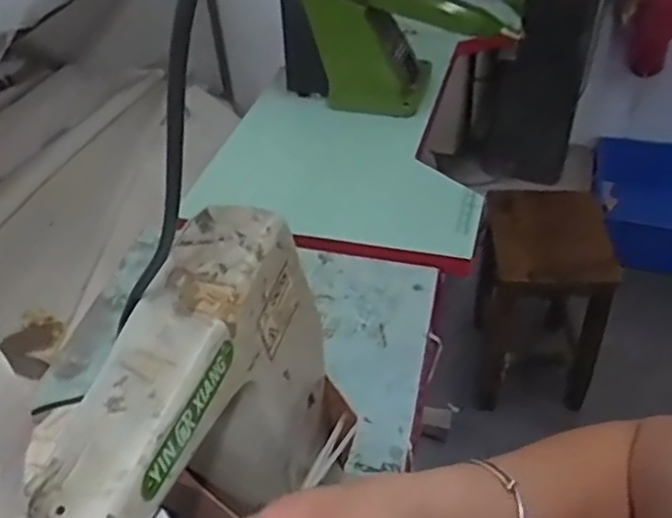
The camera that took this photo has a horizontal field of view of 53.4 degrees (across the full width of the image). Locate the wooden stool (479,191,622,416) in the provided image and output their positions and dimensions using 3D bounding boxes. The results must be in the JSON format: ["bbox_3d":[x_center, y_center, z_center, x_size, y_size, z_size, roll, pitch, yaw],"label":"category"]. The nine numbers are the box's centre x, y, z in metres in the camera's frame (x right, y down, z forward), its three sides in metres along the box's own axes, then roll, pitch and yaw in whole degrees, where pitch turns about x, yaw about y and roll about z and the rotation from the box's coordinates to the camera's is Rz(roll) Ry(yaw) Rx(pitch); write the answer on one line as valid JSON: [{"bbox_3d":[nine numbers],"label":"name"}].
[{"bbox_3d":[0.481,0.089,1.591,0.276,0.484,0.328,6,42,10],"label":"wooden stool"}]

